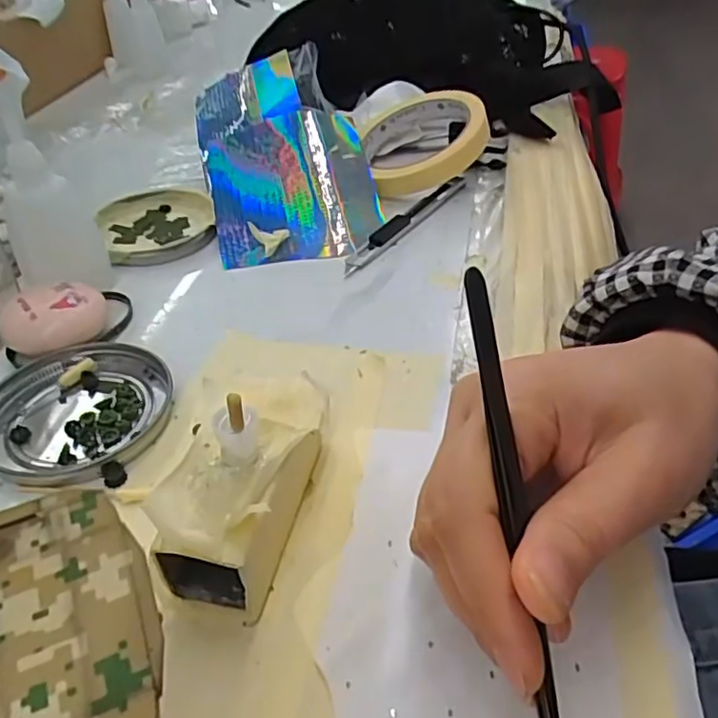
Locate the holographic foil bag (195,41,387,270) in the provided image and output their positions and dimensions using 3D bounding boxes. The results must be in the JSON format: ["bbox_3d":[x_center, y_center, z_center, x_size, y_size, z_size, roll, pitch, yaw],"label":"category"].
[{"bbox_3d":[-0.048,-0.139,0.415,0.107,0.044,0.188,-10,59,-7],"label":"holographic foil bag"}]

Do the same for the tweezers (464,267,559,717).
[{"bbox_3d":[0.041,0.043,0.167,0.009,0.133,0.011,-10,-1,-8],"label":"tweezers"}]

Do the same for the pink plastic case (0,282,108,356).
[{"bbox_3d":[-0.148,-0.019,0.310,0.046,0.022,0.033,-11,40,-9],"label":"pink plastic case"}]

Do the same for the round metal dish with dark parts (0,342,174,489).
[{"bbox_3d":[-0.121,0.021,0.273,0.077,0.008,0.078,-2,40,1],"label":"round metal dish with dark parts"}]

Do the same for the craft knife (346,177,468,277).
[{"bbox_3d":[0.030,-0.086,0.394,0.015,0.008,0.128,23,46,27],"label":"craft knife"}]

